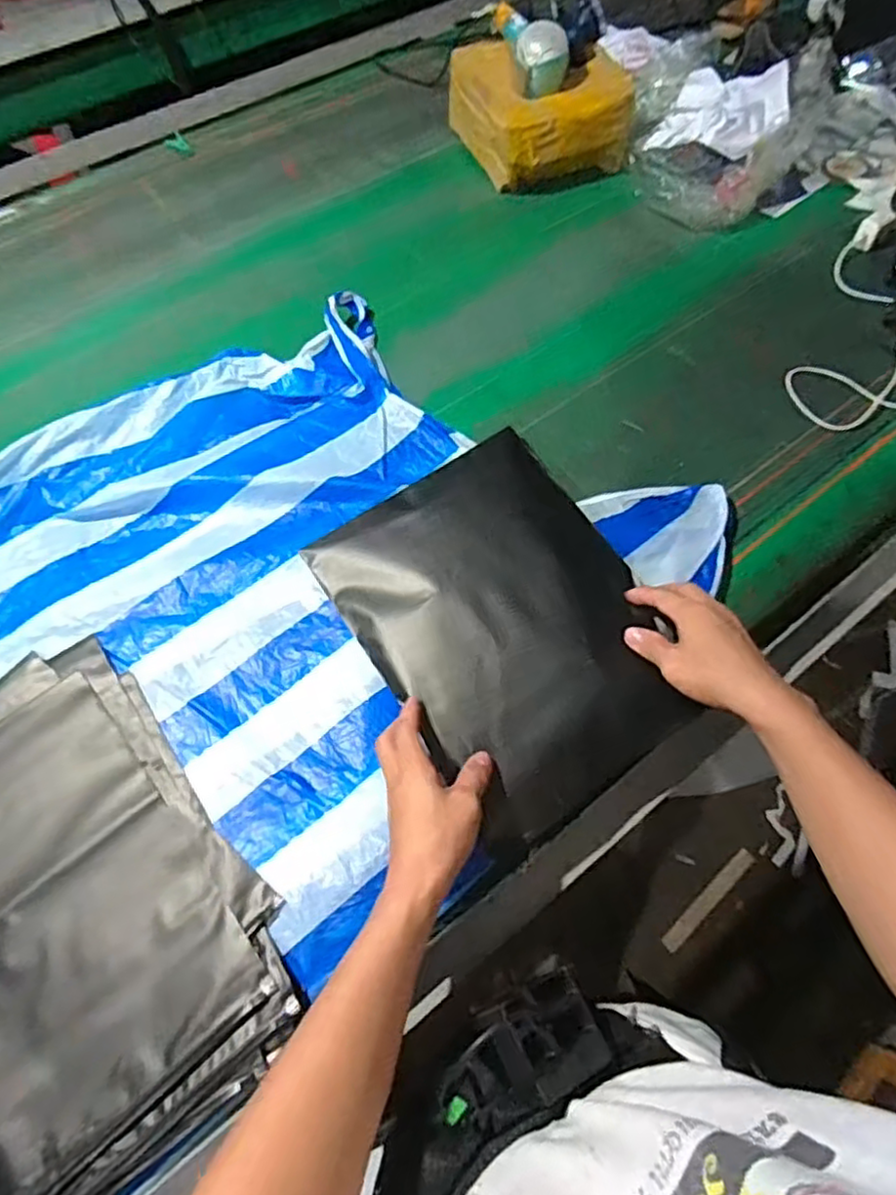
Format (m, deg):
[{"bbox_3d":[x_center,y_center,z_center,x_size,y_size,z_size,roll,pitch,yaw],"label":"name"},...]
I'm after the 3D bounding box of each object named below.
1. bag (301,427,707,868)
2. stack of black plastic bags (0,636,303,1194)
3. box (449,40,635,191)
[{"bbox_3d":[0.059,0.018,0.610,0.252,0.040,0.332,-30,64,-13],"label":"bag"},{"bbox_3d":[-0.332,0.252,0.544,0.286,0.024,0.404,-38,68,-17],"label":"stack of black plastic bags"},{"bbox_3d":[0.141,-0.733,1.007,0.218,0.121,0.237,-18,63,-8],"label":"box"}]

